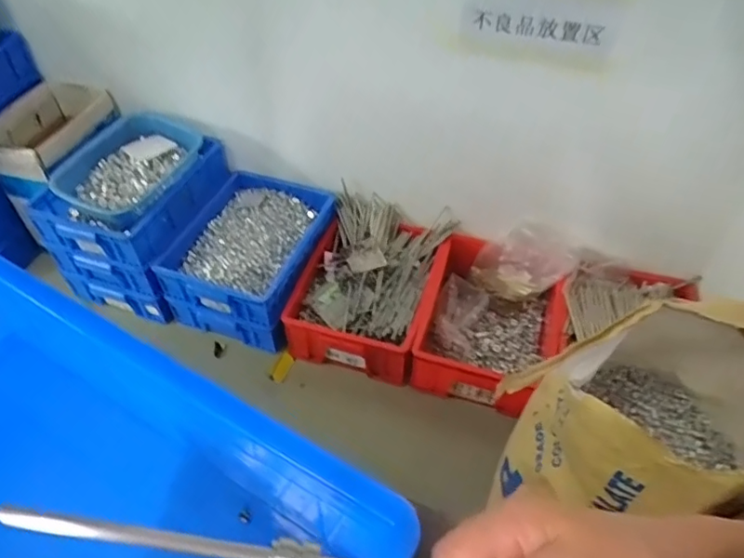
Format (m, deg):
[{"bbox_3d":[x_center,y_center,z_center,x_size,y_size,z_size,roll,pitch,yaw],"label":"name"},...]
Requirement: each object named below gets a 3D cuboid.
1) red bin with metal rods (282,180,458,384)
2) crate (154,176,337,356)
[{"bbox_3d":[-0.003,0.002,1.470,0.332,0.159,0.477,14,48,12],"label":"red bin with metal rods"},{"bbox_3d":[-0.308,-0.075,1.524,0.329,0.162,0.461,12,48,11],"label":"crate"}]

